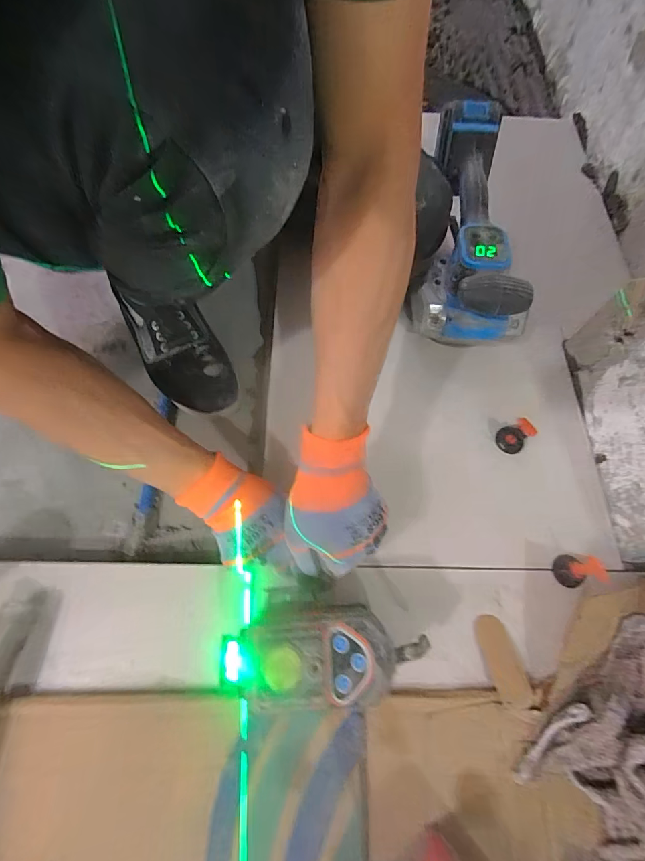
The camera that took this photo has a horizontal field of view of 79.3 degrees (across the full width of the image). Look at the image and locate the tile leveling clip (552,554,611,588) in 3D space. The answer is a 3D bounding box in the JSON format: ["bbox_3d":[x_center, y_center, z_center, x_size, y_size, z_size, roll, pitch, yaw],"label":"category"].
[{"bbox_3d":[0.262,0.142,0.395,0.029,0.052,0.032,-4,67,-2],"label":"tile leveling clip"}]

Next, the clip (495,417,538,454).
[{"bbox_3d":[0.232,0.003,0.463,0.059,0.026,0.031,-38,72,-15],"label":"clip"}]

